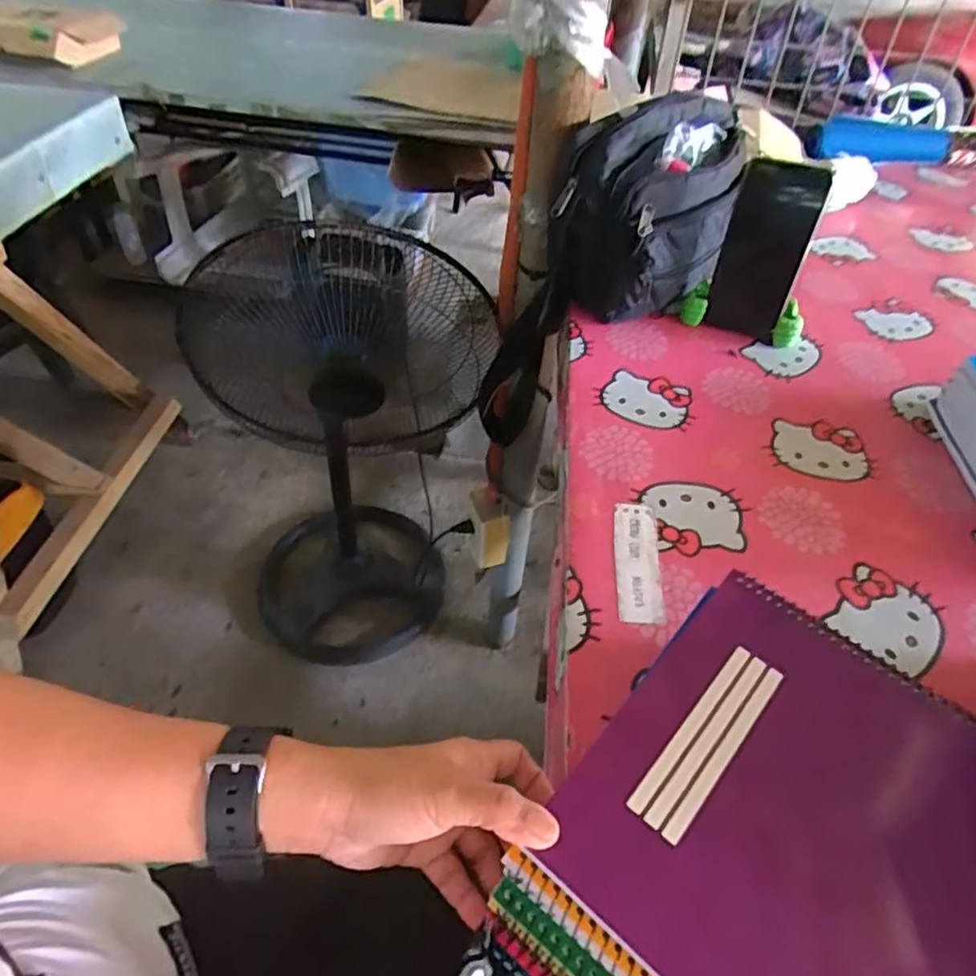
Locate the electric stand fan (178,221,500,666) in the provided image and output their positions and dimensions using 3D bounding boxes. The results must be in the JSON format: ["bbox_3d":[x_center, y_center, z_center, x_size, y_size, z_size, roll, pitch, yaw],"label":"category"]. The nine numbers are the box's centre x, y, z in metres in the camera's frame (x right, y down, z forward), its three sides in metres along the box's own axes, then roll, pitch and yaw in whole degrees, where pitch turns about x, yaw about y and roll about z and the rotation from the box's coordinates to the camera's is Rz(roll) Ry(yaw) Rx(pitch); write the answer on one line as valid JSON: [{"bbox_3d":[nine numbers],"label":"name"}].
[{"bbox_3d":[-0.251,-0.059,1.116,0.410,0.833,0.385,-18,51,-19],"label":"electric stand fan"}]

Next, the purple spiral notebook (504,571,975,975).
[{"bbox_3d":[0.169,0.170,0.281,0.244,0.015,0.210,34,54,26],"label":"purple spiral notebook"}]

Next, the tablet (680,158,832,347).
[{"bbox_3d":[0.267,-0.222,0.622,0.108,0.165,0.034,20,49,15],"label":"tablet"}]

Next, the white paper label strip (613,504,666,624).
[{"bbox_3d":[0.109,0.051,0.470,0.032,0.004,0.106,6,47,2],"label":"white paper label strip"}]

